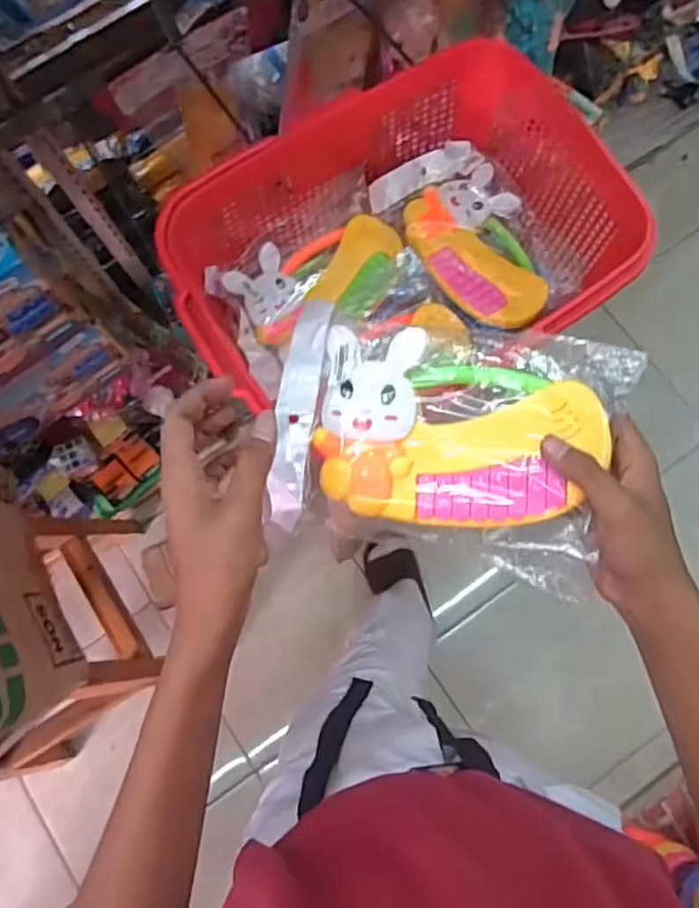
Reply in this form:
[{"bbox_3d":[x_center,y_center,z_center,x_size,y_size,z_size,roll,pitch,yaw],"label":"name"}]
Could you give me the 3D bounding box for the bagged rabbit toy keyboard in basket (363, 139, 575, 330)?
[{"bbox_3d":[0.135,-0.227,0.704,0.128,0.039,0.216,-35,79,-7],"label":"bagged rabbit toy keyboard in basket"}]

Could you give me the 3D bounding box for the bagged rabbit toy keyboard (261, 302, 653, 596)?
[{"bbox_3d":[0.054,-0.013,0.436,0.223,0.040,0.154,15,93,13],"label":"bagged rabbit toy keyboard"}]

